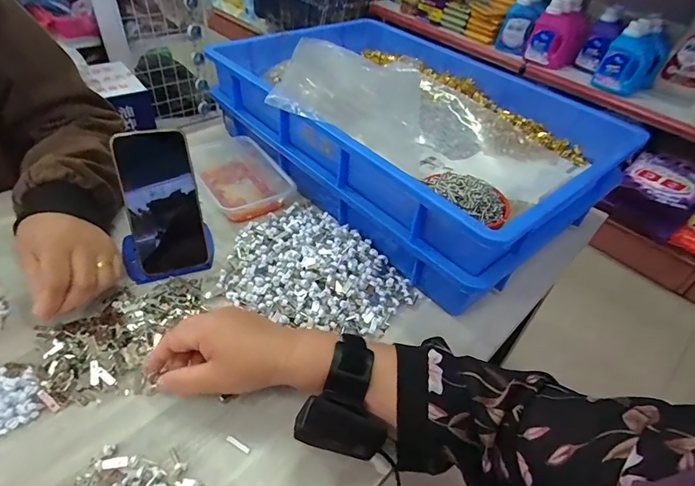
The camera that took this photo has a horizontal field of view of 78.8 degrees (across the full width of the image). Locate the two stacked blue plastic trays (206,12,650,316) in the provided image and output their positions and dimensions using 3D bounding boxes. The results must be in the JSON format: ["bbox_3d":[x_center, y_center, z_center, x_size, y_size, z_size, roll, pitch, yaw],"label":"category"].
[{"bbox_3d":[0.081,-0.167,0.640,0.354,0.155,0.536,-26,53,-30],"label":"two stacked blue plastic trays"}]

